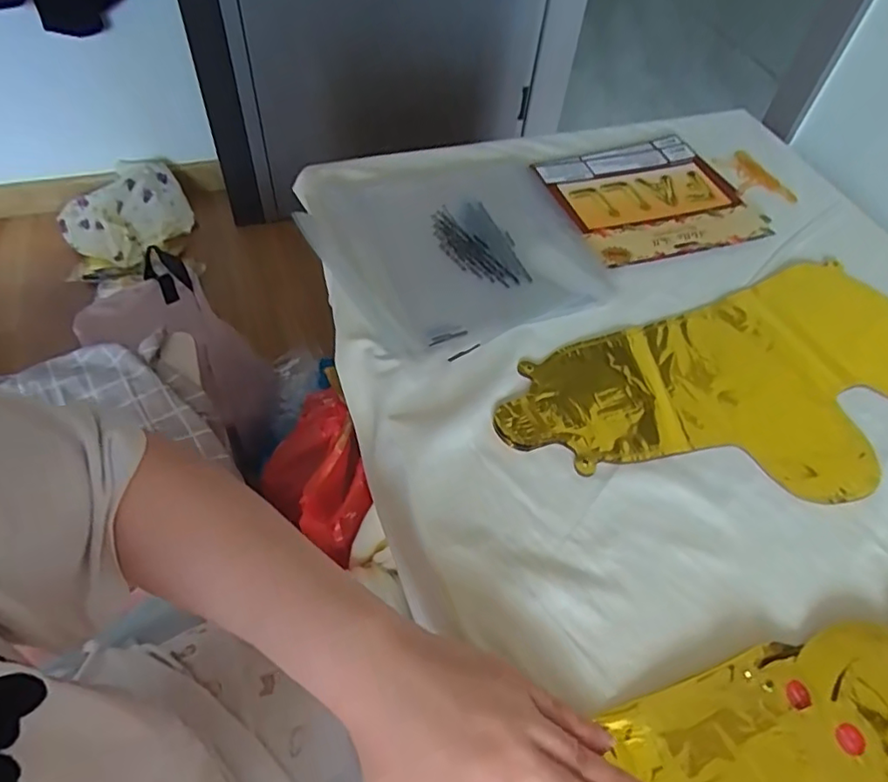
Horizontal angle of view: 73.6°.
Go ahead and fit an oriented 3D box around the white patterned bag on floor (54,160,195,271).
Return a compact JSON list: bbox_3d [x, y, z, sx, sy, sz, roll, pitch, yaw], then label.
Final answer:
[{"bbox_3d":[-0.825,-0.454,1.537,0.309,0.125,0.257,-25,59,-20],"label":"white patterned bag on floor"}]

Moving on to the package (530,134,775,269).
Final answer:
[{"bbox_3d":[0.210,-0.201,0.608,0.191,0.005,0.172,-14,56,-14],"label":"package"}]

